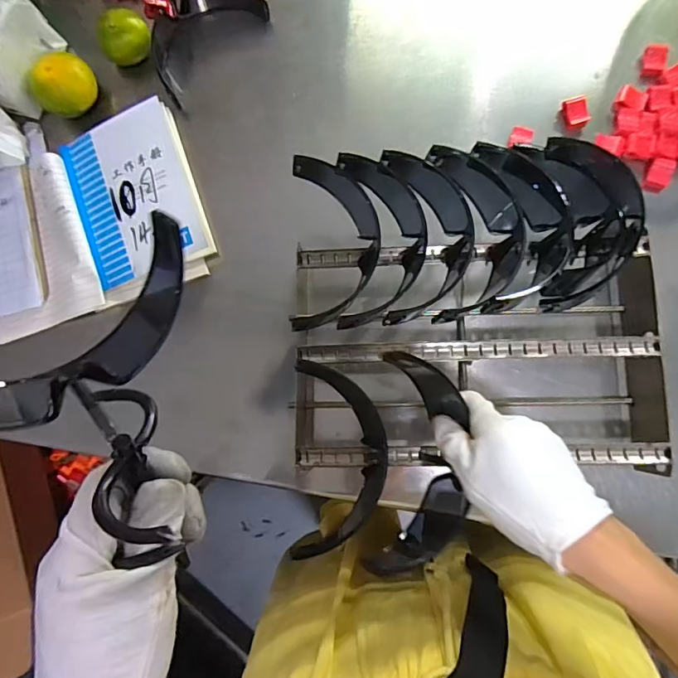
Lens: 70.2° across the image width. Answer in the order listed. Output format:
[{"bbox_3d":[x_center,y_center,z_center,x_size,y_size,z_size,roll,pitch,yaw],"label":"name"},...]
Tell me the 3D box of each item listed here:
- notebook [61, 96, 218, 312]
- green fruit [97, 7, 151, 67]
[{"bbox_3d":[-0.207,-0.140,0.496,0.121,0.031,0.184,-19,82,1],"label":"notebook"},{"bbox_3d":[-0.231,-0.326,0.519,0.052,0.042,0.047,-37,82,-2],"label":"green fruit"}]

